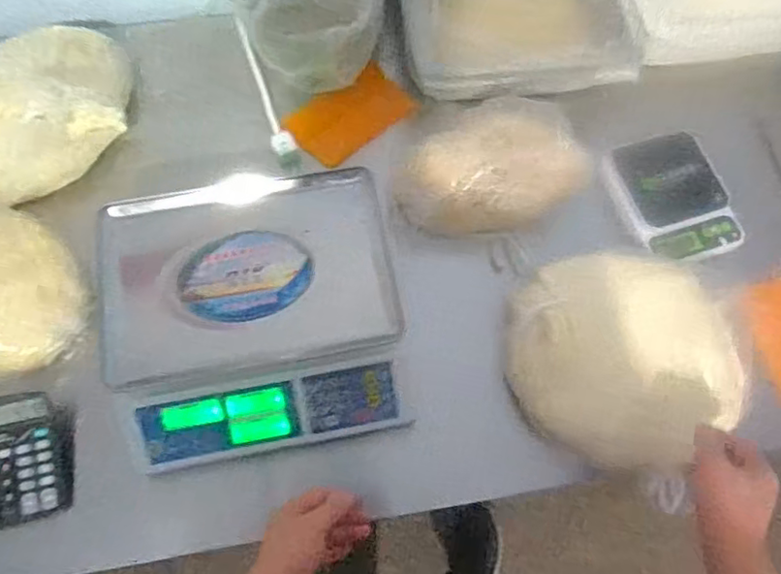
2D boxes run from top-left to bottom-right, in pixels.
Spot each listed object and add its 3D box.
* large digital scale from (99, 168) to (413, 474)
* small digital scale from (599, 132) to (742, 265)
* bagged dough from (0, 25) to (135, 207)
[{"bbox_3d":[-0.160,0.032,0.724,0.330,0.112,0.311,-8,70,-6],"label":"large digital scale"},{"bbox_3d":[0.402,-0.126,0.851,0.154,0.038,0.183,-17,71,-9],"label":"small digital scale"},{"bbox_3d":[-0.493,-0.249,0.826,0.224,0.065,0.286,34,72,10],"label":"bagged dough"}]

